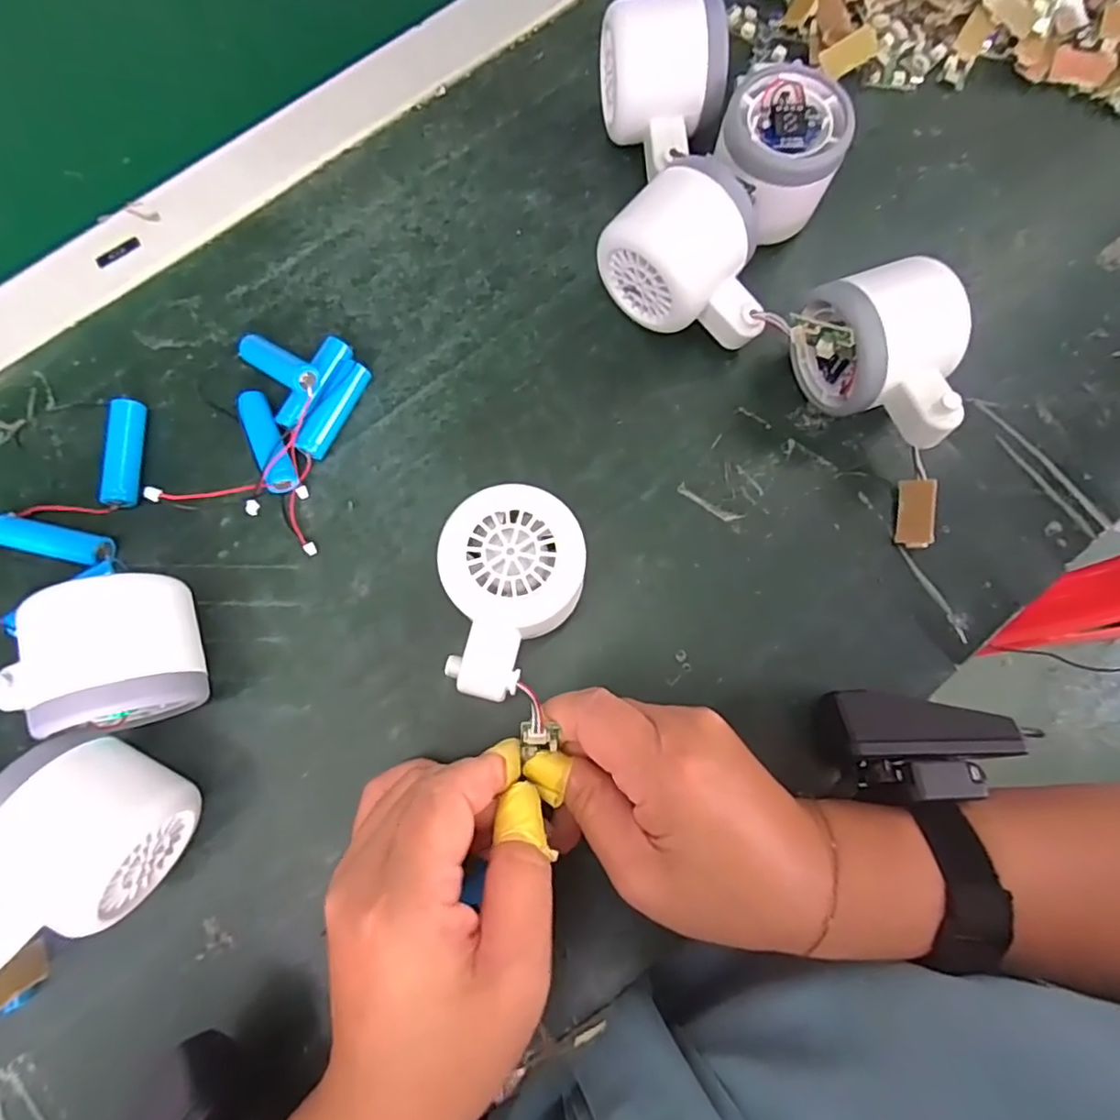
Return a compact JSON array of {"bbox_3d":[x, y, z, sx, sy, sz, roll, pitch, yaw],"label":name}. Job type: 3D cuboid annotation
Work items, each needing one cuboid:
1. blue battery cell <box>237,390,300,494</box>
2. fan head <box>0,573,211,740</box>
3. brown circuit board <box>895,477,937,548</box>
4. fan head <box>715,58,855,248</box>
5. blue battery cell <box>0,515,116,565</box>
[{"bbox_3d":[-0.139,-0.057,0.291,0.014,0.016,0.053,-23,80,-5],"label":"blue battery cell"},{"bbox_3d":[-0.185,0.039,0.253,0.057,0.053,0.059,0,79,-1],"label":"fan head"},{"bbox_3d":[0.168,-0.022,0.287,0.015,0.004,0.033,1,79,40],"label":"brown circuit board"},{"bbox_3d":[0.105,-0.196,0.302,0.056,0.051,0.062,18,79,3],"label":"fan head"},{"bbox_3d":[-0.232,-0.008,0.279,0.050,0.015,0.014,12,79,2],"label":"blue battery cell"}]

